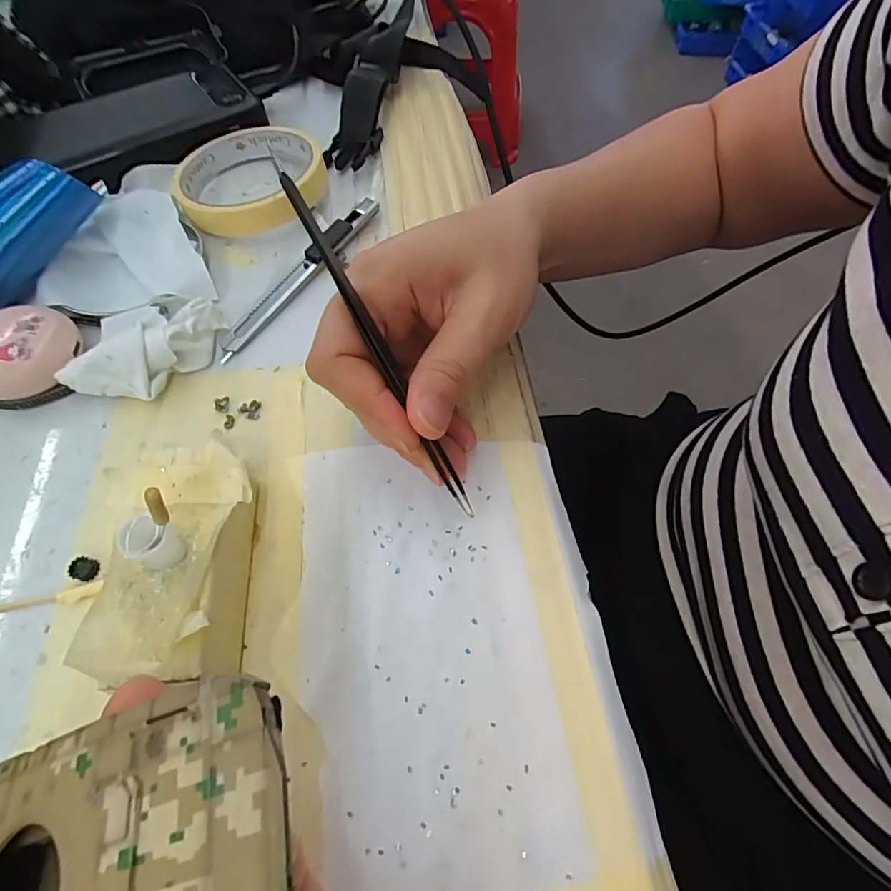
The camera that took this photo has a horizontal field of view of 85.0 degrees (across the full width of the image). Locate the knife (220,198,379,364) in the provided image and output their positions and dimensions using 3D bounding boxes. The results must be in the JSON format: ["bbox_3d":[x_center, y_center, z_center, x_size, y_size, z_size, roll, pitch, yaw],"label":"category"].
[{"bbox_3d":[-0.077,-0.095,0.263,0.012,0.010,0.130,27,64,13],"label":"knife"}]

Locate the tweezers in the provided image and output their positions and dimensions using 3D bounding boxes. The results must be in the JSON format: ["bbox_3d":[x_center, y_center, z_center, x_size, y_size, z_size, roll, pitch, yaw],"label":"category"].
[{"bbox_3d":[-0.021,-0.029,0.177,0.006,0.008,0.135,-34,109,-18],"label":"tweezers"}]

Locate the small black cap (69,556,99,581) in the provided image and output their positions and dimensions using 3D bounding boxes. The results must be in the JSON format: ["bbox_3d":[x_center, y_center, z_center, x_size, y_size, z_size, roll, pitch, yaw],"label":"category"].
[{"bbox_3d":[-0.138,0.047,0.186,0.009,0.006,0.009,1,62,-1],"label":"small black cap"}]

